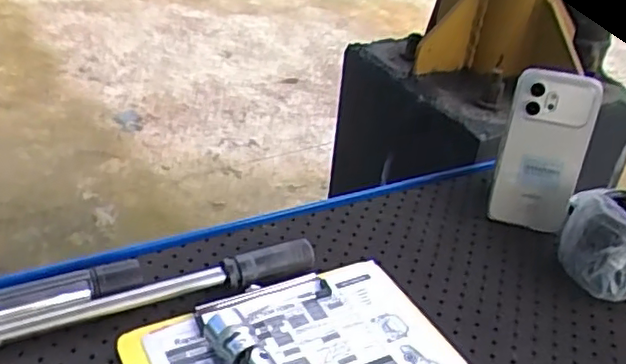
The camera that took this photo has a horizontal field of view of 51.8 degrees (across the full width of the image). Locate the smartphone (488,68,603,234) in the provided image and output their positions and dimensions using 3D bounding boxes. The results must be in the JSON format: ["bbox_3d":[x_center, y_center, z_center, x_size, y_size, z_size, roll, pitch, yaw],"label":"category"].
[{"bbox_3d":[0.223,-0.028,0.624,0.077,0.156,0.011,11,21,8],"label":"smartphone"}]

